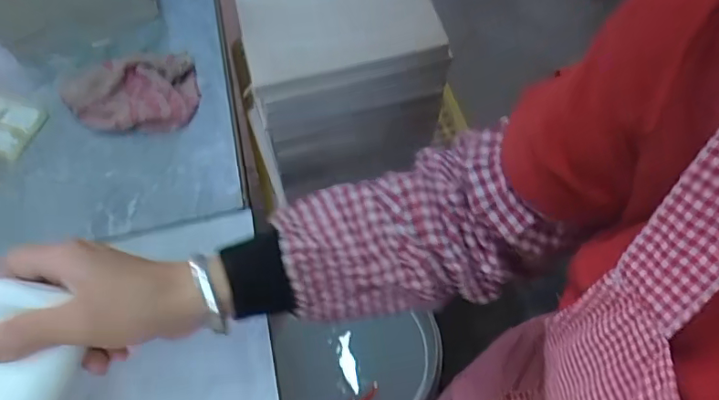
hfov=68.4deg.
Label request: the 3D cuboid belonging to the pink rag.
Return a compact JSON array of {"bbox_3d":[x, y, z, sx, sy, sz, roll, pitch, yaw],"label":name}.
[{"bbox_3d":[-0.238,-0.110,0.544,0.131,0.047,0.081,-10,62,-3],"label":"pink rag"}]

